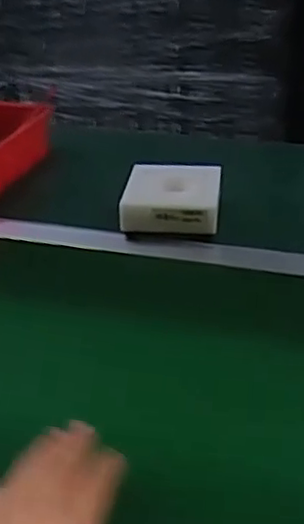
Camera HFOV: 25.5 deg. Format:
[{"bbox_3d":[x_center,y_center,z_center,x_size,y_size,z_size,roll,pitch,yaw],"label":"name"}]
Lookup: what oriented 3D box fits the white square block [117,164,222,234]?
[{"bbox_3d":[0.027,-0.086,0.850,0.115,0.035,0.138,1,32,8],"label":"white square block"}]

